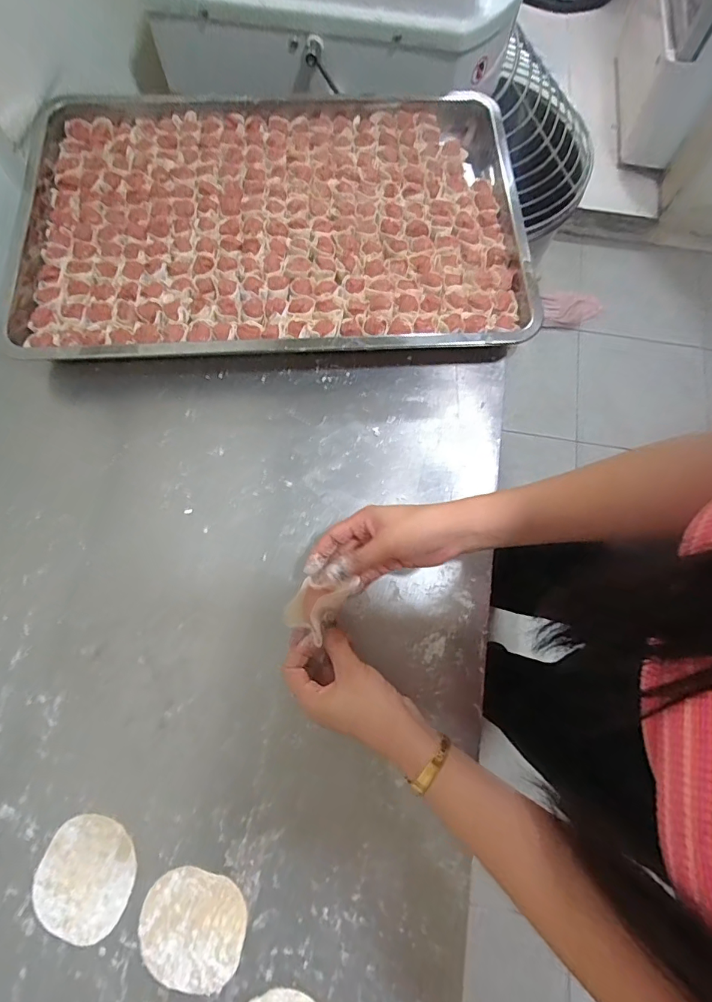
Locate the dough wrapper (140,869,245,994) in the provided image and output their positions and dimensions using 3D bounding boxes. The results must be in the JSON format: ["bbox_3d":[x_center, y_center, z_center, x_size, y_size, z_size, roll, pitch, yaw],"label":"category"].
[{"bbox_3d":[-0.134,0.351,0.384,0.085,0.004,0.078,16,72,3],"label":"dough wrapper"}]

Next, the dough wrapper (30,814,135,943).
[{"bbox_3d":[-0.228,0.318,0.395,0.078,0.004,0.083,1,72,-2],"label":"dough wrapper"}]

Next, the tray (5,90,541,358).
[{"bbox_3d":[-0.100,-0.342,0.583,0.601,0.051,0.397,-2,72,-3],"label":"tray"}]

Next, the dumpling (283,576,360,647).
[{"bbox_3d":[-0.033,0.090,0.416,0.042,0.025,0.060,31,73,8],"label":"dumpling"}]

